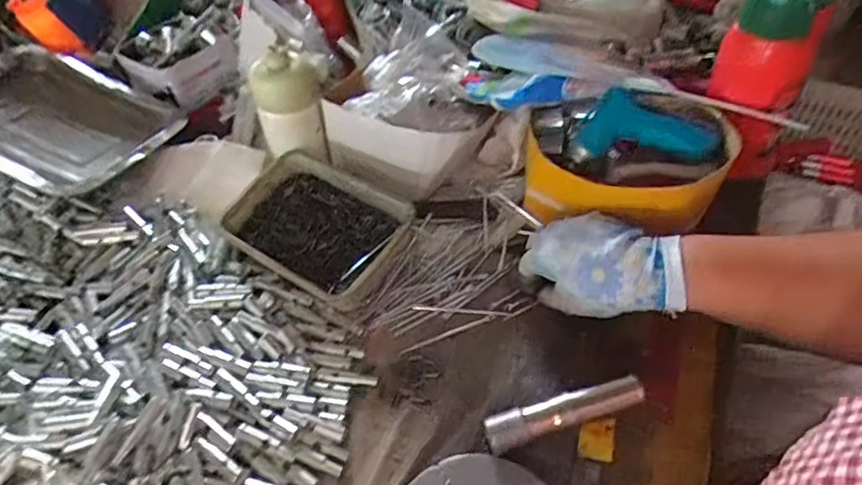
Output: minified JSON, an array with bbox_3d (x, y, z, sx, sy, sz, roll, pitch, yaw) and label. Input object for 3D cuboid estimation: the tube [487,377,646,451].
[{"bbox_3d":[0.101,0.130,0.418,0.121,0.029,0.023,-14,53,-8],"label":"tube"}]

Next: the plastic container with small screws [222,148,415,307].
[{"bbox_3d":[-0.114,-0.015,0.544,0.177,0.040,0.123,28,59,22],"label":"plastic container with small screws"}]

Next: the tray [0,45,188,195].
[{"bbox_3d":[-0.434,-0.147,0.627,0.242,0.062,0.180,19,56,16],"label":"tray"}]

